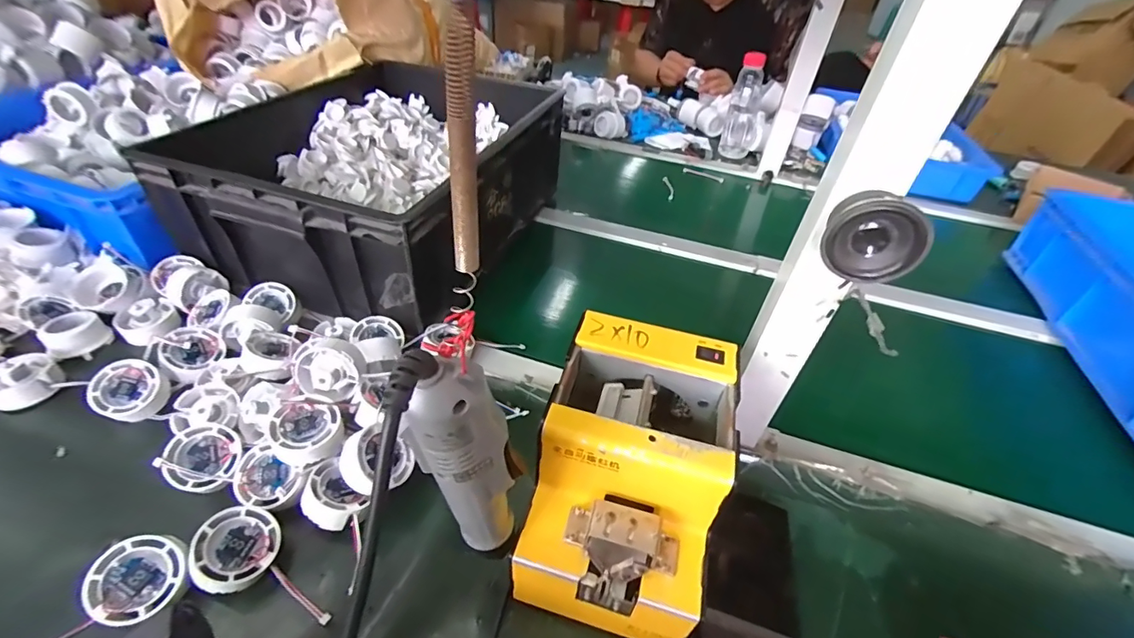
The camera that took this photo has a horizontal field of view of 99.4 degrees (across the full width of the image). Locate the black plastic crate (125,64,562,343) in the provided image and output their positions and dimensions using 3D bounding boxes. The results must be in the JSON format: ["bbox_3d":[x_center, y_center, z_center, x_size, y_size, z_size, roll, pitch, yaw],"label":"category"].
[{"bbox_3d":[-0.248,-0.210,0.685,0.366,0.162,0.466,16,43,11],"label":"black plastic crate"}]

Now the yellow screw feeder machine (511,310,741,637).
[{"bbox_3d":[0.045,0.115,0.363,0.120,0.145,0.173,14,42,10],"label":"yellow screw feeder machine"}]

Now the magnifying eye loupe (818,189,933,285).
[{"bbox_3d":[0.187,-0.051,0.291,0.053,0.048,0.029,22,44,18],"label":"magnifying eye loupe"}]

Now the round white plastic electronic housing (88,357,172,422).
[{"bbox_3d":[-0.413,0.067,0.454,0.055,0.020,0.054,17,71,-15],"label":"round white plastic electronic housing"}]

